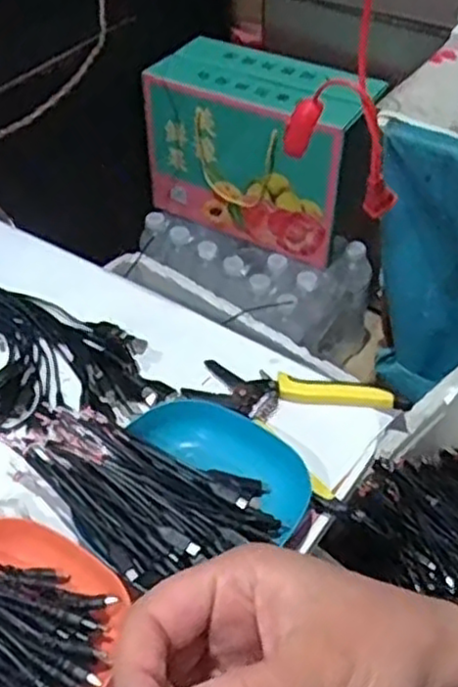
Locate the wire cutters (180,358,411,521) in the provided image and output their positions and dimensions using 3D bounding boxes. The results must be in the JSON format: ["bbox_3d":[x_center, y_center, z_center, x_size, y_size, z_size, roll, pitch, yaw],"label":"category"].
[{"bbox_3d":[0.041,0.055,0.546,0.160,0.023,0.114,22,50,20],"label":"wire cutters"}]

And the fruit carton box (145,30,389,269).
[{"bbox_3d":[0.046,-0.304,1.129,0.325,0.236,0.148,24,51,21],"label":"fruit carton box"}]

